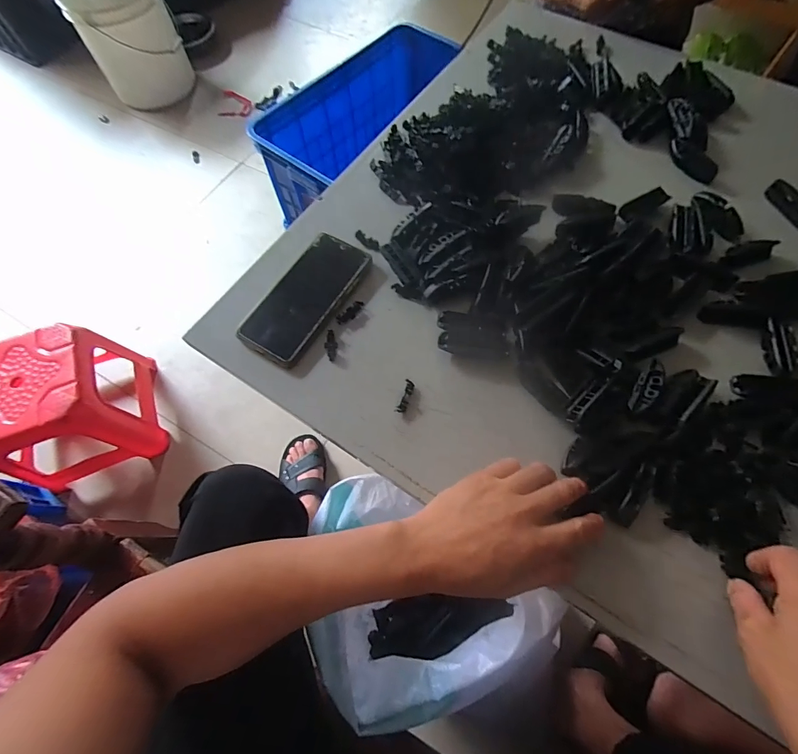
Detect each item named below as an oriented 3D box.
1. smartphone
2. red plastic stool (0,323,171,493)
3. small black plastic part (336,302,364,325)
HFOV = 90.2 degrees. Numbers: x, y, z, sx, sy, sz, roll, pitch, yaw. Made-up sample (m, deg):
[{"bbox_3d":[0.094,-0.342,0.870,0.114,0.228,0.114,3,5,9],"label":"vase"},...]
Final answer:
[{"bbox_3d":[-0.104,-0.090,0.446,0.077,0.016,0.164,29,70,13],"label":"smartphone"},{"bbox_3d":[-0.710,0.069,0.868,0.258,0.255,0.262,-19,67,-7],"label":"red plastic stool"},{"bbox_3d":[-0.054,-0.072,0.442,0.037,0.004,0.012,-40,71,-15],"label":"small black plastic part"}]

